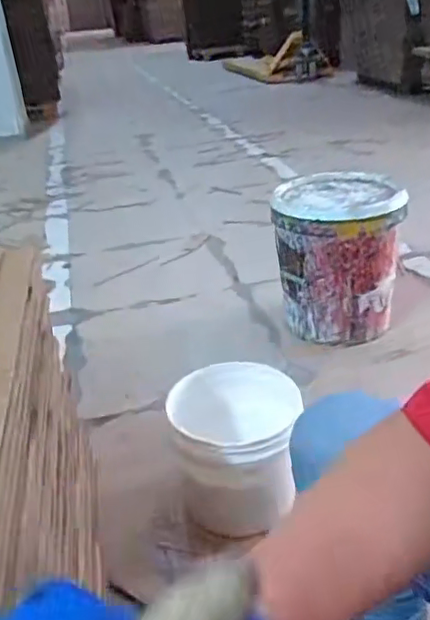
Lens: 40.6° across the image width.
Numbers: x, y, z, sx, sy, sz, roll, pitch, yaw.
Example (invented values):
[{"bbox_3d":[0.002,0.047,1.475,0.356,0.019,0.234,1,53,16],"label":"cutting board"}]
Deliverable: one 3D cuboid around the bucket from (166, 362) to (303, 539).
[{"bbox_3d":[0.040,0.219,0.951,0.194,0.208,0.195,-8,29,4],"label":"bucket"}]

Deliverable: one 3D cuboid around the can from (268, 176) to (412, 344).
[{"bbox_3d":[0.303,-0.133,1.427,0.290,0.326,0.302,-6,29,8],"label":"can"}]

